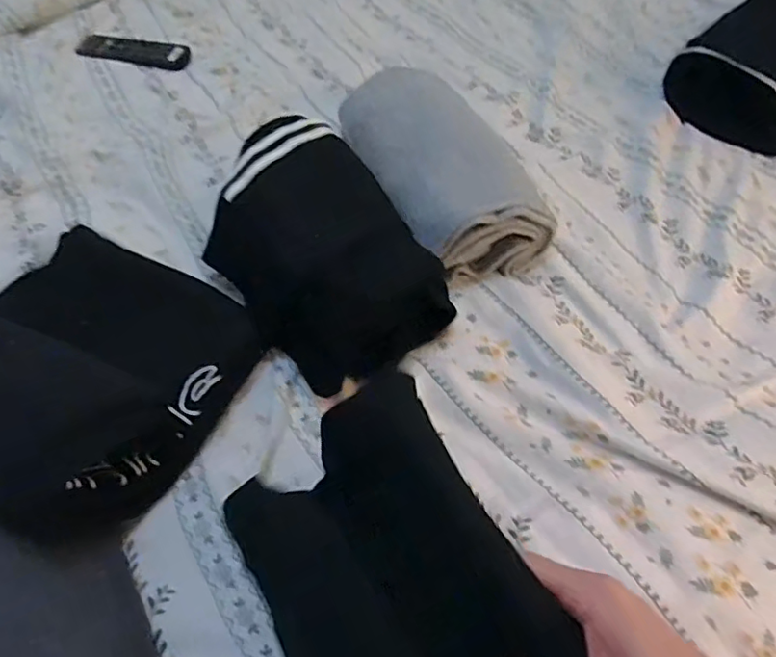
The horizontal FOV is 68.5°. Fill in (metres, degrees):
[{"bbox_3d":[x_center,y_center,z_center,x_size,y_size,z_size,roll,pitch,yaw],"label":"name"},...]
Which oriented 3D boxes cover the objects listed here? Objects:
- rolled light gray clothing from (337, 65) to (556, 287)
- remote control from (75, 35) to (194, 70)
[{"bbox_3d":[0.053,-0.169,0.577,0.137,0.078,0.256,-19,55,-11],"label":"rolled light gray clothing"},{"bbox_3d":[-0.362,-0.399,0.815,0.184,0.016,0.052,18,56,15],"label":"remote control"}]

